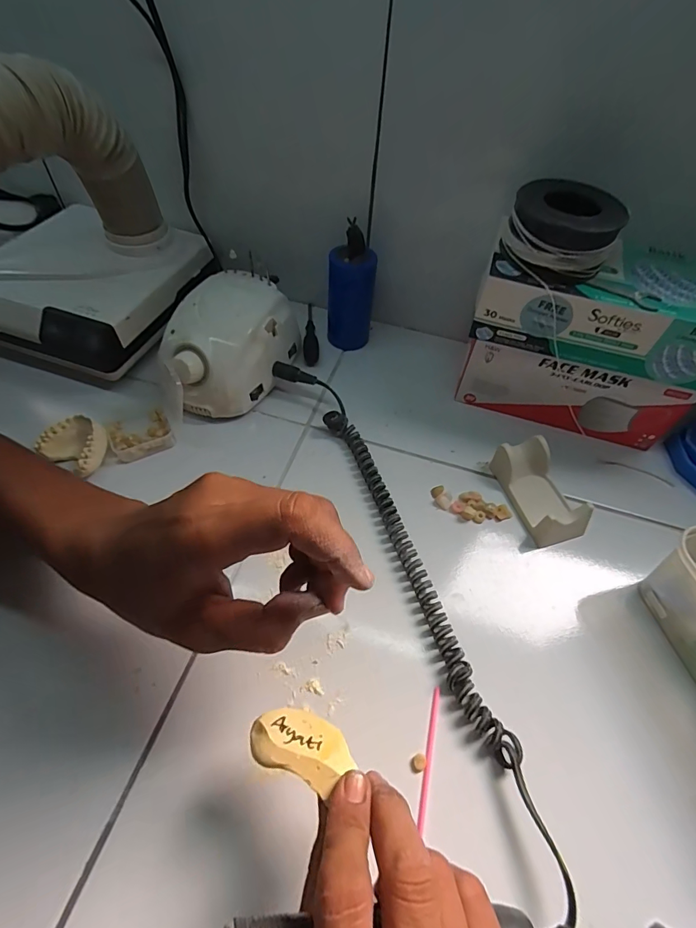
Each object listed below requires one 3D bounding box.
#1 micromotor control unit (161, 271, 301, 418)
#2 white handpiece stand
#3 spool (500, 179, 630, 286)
[{"bbox_3d":[-0.121,-0.118,0.437,0.098,0.080,0.139,20,56,10],"label":"micromotor control unit"},{"bbox_3d":[0.175,0.022,0.384,0.054,0.033,0.091,-14,57,-13],"label":"white handpiece stand"},{"bbox_3d":[0.170,-0.185,0.344,0.083,0.048,0.068,24,56,13],"label":"spool"}]

